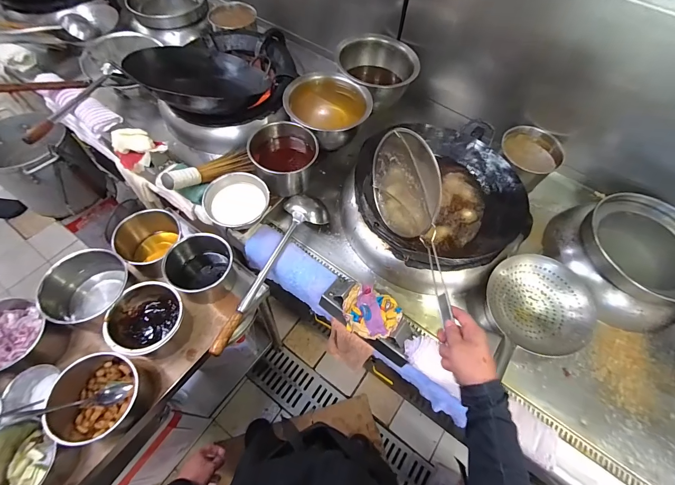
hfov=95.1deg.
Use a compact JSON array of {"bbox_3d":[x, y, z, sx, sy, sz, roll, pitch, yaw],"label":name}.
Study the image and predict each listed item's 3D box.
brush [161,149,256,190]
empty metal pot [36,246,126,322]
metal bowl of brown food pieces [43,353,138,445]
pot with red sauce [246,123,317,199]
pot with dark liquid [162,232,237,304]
[{"bbox_3d":[-0.362,-0.204,0.875,0.243,0.047,0.073,-28,65,-32],"label":"brush"},{"bbox_3d":[-0.564,0.109,0.718,0.160,0.116,0.166,2,60,-3],"label":"empty metal pot"},{"bbox_3d":[-0.486,0.318,0.633,0.163,0.081,0.158,2,60,-3],"label":"metal bowl of brown food pieces"},{"bbox_3d":[-0.152,-0.238,0.894,0.181,0.137,0.151,-10,62,-10],"label":"pot with red sauce"},{"bbox_3d":[-0.339,0.074,0.785,0.145,0.130,0.143,2,60,-3],"label":"pot with dark liquid"}]

